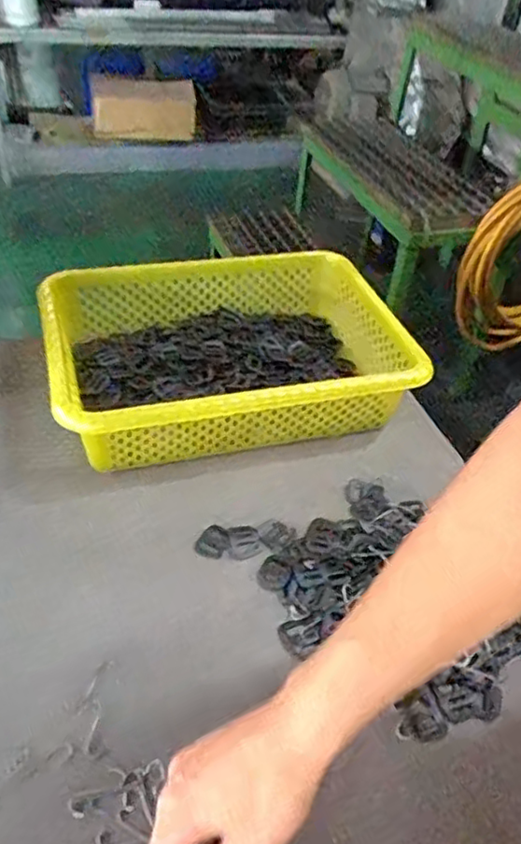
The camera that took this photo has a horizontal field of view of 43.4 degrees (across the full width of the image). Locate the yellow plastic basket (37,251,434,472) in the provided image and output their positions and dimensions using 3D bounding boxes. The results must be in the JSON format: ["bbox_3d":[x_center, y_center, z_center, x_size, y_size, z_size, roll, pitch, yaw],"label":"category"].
[{"bbox_3d":[-0.026,-0.077,0.684,0.354,0.086,0.245,-8,45,-14],"label":"yellow plastic basket"}]

